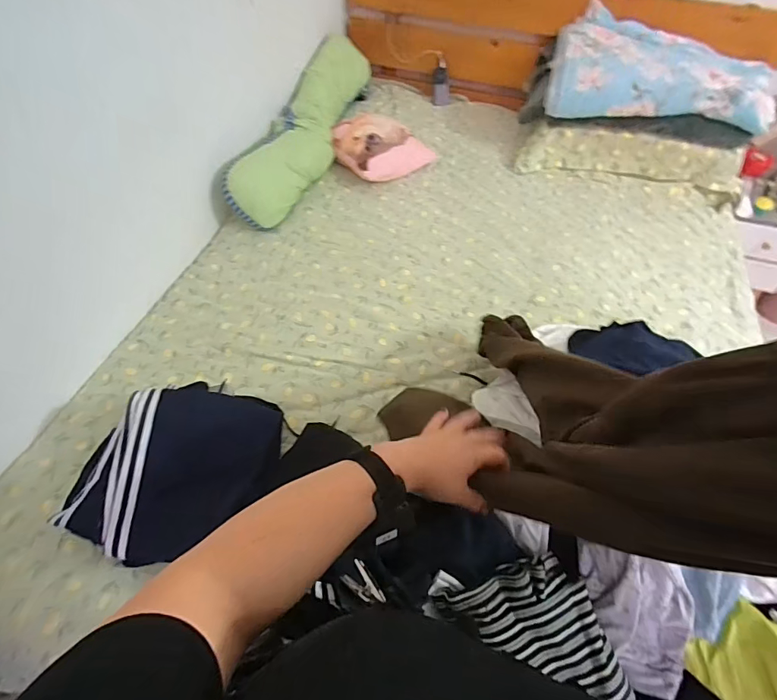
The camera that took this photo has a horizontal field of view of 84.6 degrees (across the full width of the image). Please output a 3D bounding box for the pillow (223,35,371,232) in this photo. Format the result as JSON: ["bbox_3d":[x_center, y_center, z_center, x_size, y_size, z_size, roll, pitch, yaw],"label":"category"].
[{"bbox_3d":[-0.248,-0.683,1.304,0.173,0.207,0.754,16,57,9],"label":"pillow"}]

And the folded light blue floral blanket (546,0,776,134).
[{"bbox_3d":[0.751,-0.768,1.197,0.562,0.144,0.304,18,57,10],"label":"folded light blue floral blanket"}]

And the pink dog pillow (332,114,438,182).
[{"bbox_3d":[-0.025,-0.638,1.331,0.259,0.116,0.215,-24,60,-17],"label":"pink dog pillow"}]

